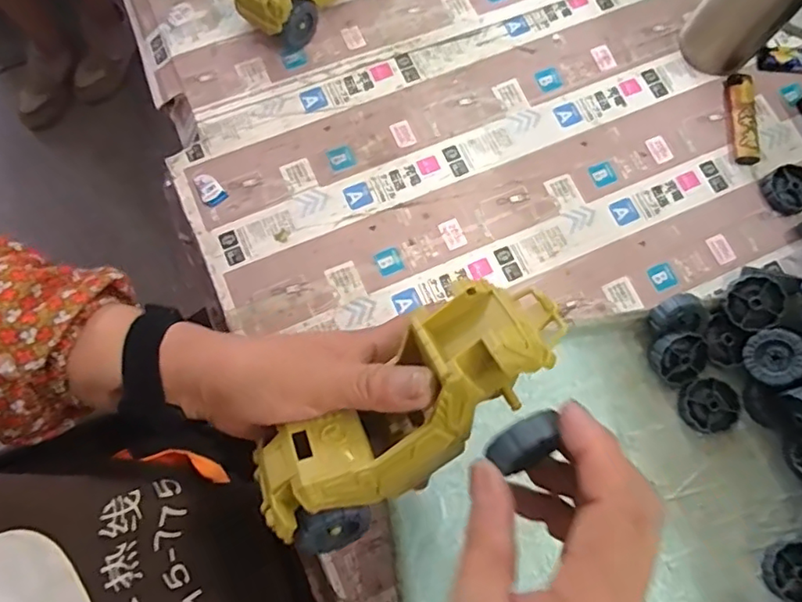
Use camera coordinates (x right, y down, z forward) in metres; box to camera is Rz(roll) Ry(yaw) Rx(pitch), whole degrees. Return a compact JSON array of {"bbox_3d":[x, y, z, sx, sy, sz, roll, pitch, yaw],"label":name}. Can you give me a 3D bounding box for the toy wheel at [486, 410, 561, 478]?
[{"bbox_3d":[0.056,0.068,0.264,0.034,0.036,0.020,-22,72,-8],"label":"toy wheel"}]

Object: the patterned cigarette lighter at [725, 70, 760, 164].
[{"bbox_3d":[0.283,-0.151,0.473,0.020,0.015,0.078,3,74,0],"label":"patterned cigarette lighter"}]

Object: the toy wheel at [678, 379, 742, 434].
[{"bbox_3d":[0.216,0.075,0.403,0.040,0.010,0.035,-13,71,-5],"label":"toy wheel"}]

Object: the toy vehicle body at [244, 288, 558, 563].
[{"bbox_3d":[0.003,0.054,0.276,0.167,0.045,0.059,-41,75,7],"label":"toy vehicle body"}]

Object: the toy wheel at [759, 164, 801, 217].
[{"bbox_3d":[0.313,-0.090,0.457,0.040,0.013,0.036,-18,72,-7],"label":"toy wheel"}]

